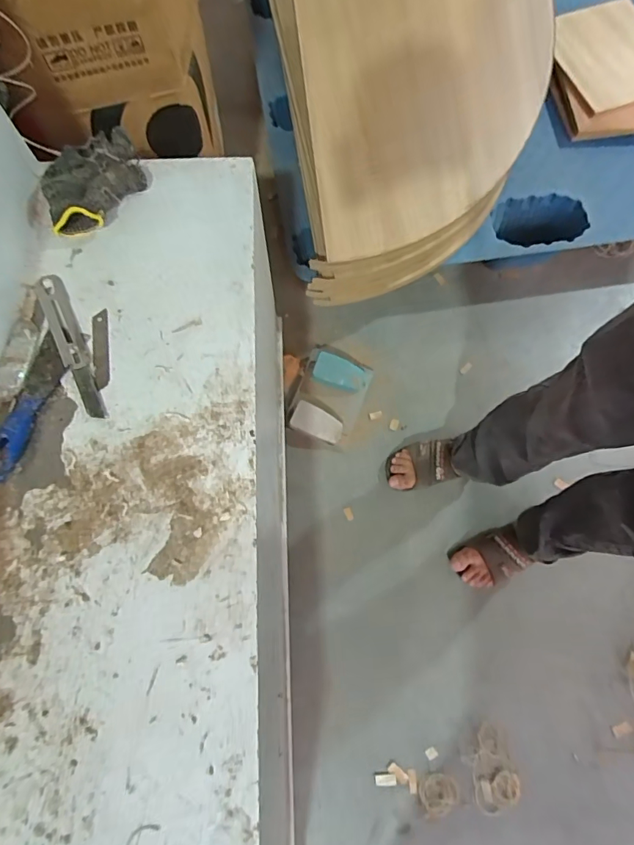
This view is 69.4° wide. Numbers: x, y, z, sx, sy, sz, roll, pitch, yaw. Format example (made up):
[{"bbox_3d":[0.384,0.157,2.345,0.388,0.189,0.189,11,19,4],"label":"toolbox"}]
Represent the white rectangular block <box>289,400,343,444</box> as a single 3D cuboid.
[{"bbox_3d":[-0.001,-0.001,1.041,0.115,0.022,0.068,24,76,-15],"label":"white rectangular block"}]

